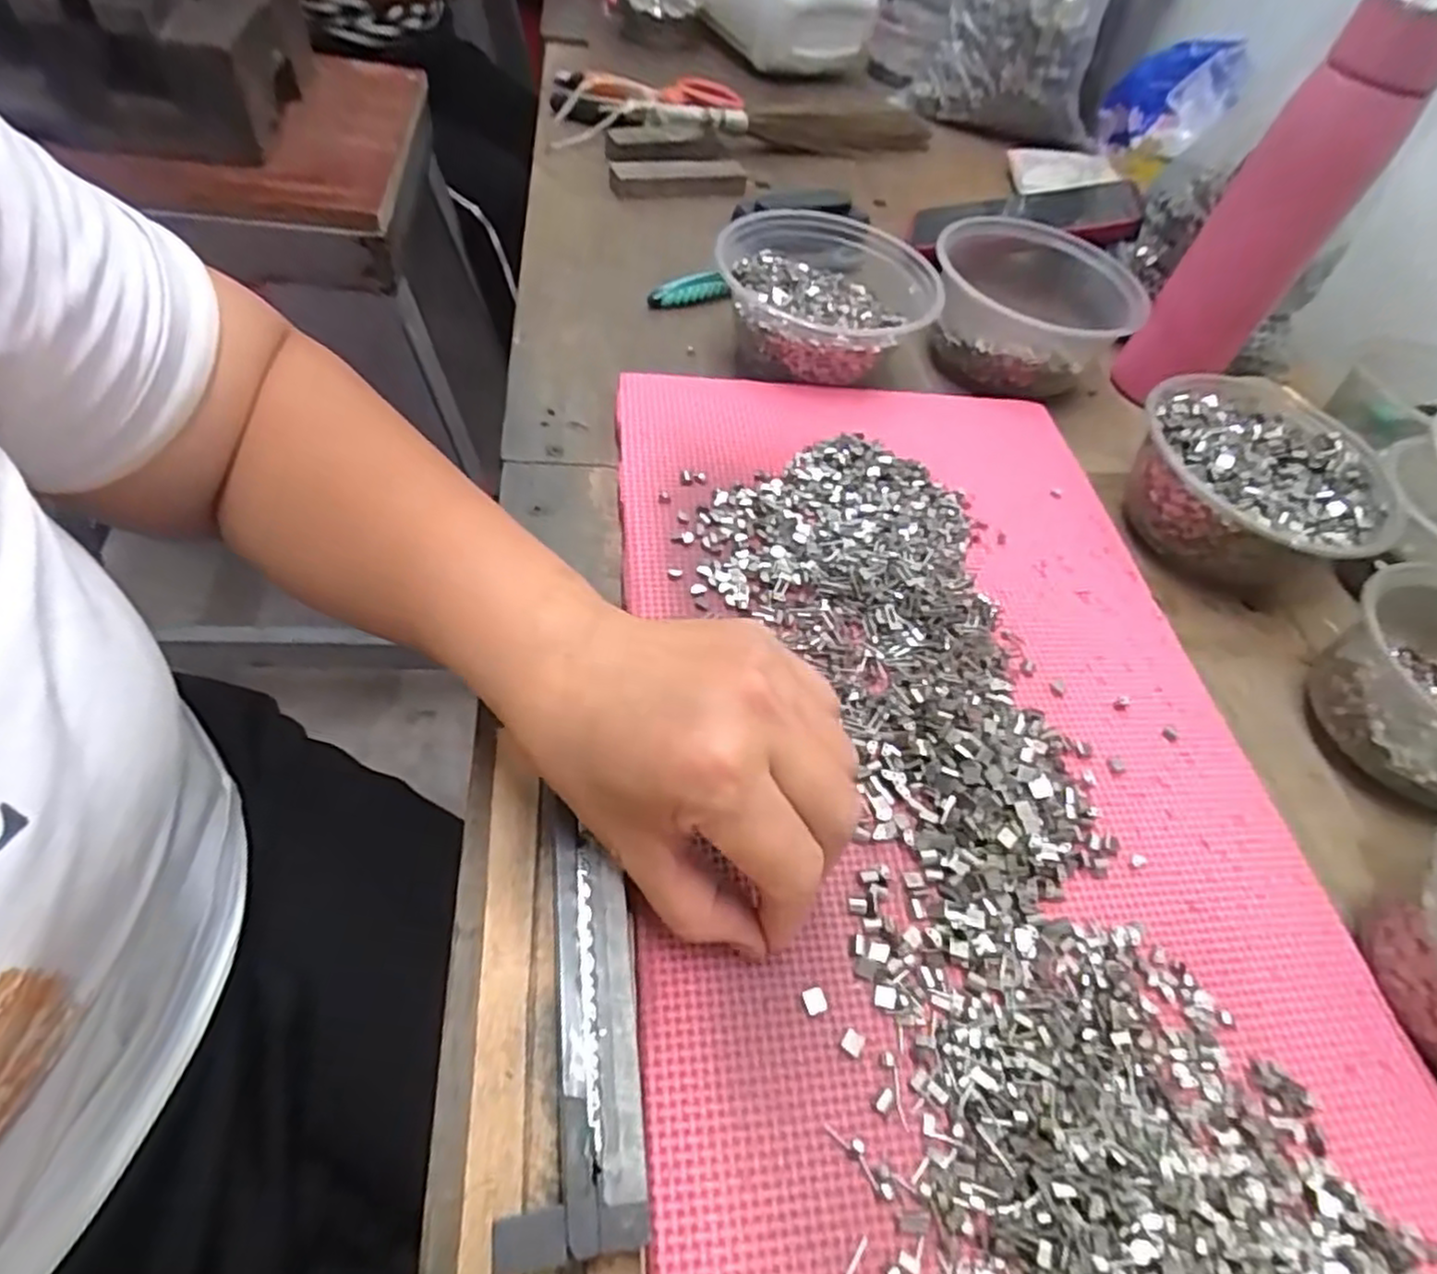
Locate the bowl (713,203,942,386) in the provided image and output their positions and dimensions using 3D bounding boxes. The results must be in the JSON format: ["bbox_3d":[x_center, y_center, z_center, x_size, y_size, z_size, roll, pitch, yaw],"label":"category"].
[{"bbox_3d":[0.069,-0.212,0.454,0.133,0.055,0.128,6,53,-8],"label":"bowl"}]

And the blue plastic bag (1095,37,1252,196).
[{"bbox_3d":[0.414,-0.492,0.683,0.112,0.101,0.078,30,54,11],"label":"blue plastic bag"}]

